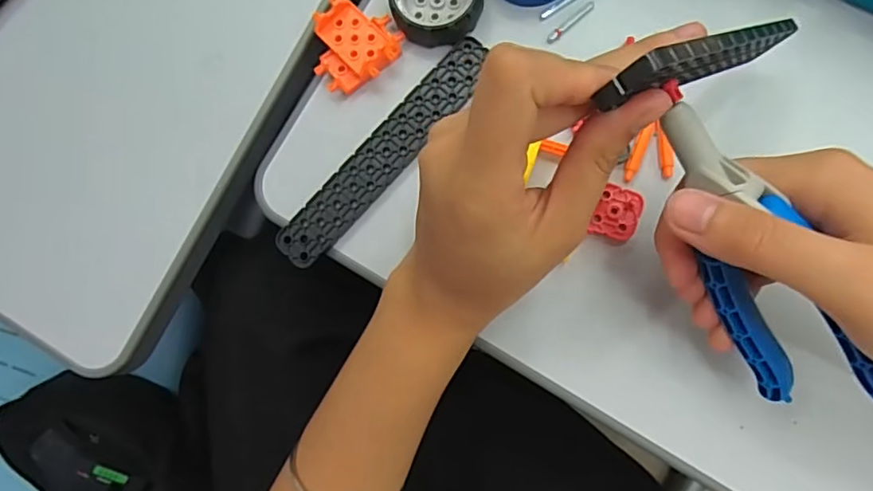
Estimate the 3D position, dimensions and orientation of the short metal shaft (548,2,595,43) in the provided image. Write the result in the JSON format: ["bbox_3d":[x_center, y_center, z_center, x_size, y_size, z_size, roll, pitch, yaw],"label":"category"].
[{"bbox_3d":[0.071,-0.117,0.299,0.030,0.004,0.005,-39,81,1],"label":"short metal shaft"}]

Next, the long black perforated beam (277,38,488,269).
[{"bbox_3d":[-0.026,-0.048,0.300,0.025,0.008,0.147,43,90,10],"label":"long black perforated beam"}]

